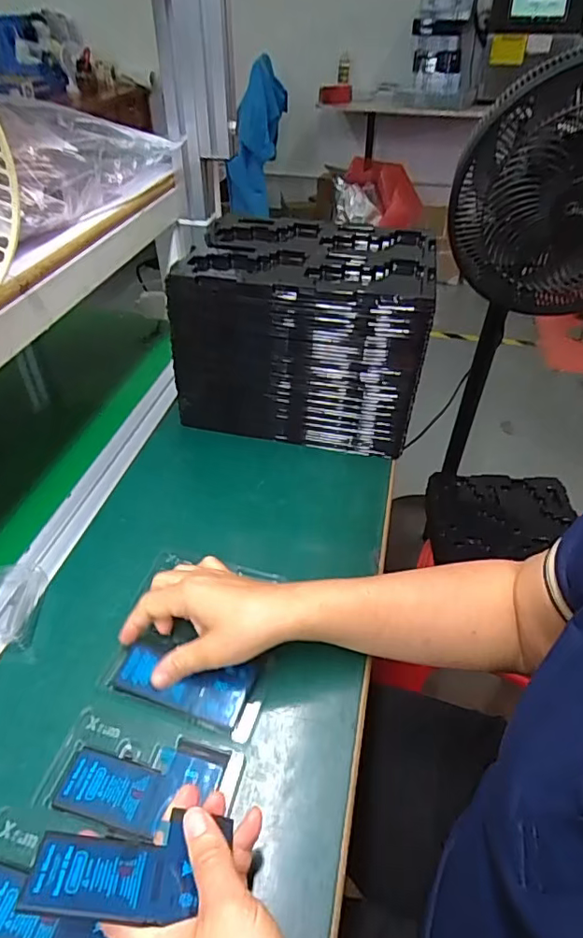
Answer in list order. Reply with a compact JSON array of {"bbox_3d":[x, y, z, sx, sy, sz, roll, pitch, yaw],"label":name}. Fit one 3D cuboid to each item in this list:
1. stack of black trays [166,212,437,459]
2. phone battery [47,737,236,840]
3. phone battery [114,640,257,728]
[{"bbox_3d":[0.018,-0.167,0.664,0.277,0.196,0.200,8,42,9],"label":"stack of black trays"},{"bbox_3d":[-0.102,0.213,0.369,0.103,0.006,0.060,11,43,7],"label":"phone battery"},{"bbox_3d":[-0.085,0.164,0.420,0.103,0.011,0.045,11,43,9],"label":"phone battery"}]

